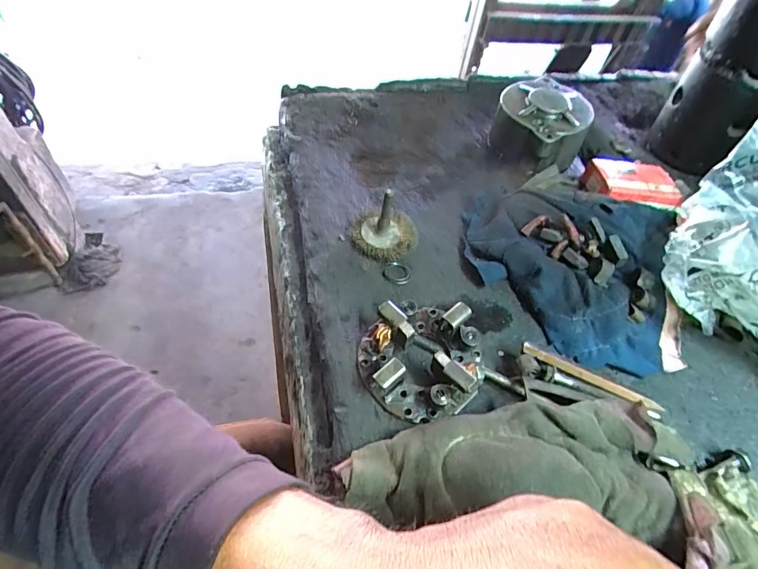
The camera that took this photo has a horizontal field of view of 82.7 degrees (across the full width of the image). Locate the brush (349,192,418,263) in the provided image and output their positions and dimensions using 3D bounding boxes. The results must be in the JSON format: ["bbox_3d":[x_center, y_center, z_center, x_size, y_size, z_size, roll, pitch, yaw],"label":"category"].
[{"bbox_3d":[0.005,-0.046,0.297,0.044,0.047,0.040,2,51,-3],"label":"brush"}]

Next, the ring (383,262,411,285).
[{"bbox_3d":[0.013,-0.008,0.296,0.019,0.004,0.018,2,51,-3],"label":"ring"}]

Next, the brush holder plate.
[{"bbox_3d":[0.024,0.039,0.239,0.065,0.028,0.063,2,51,-3],"label":"brush holder plate"}]

